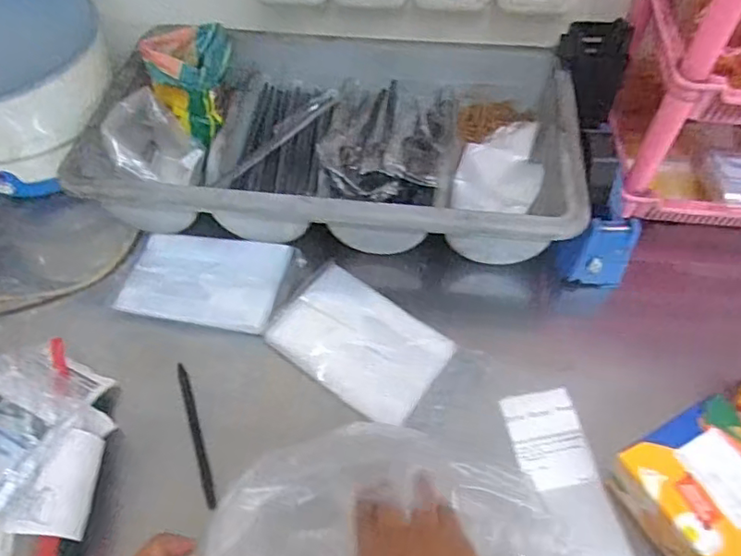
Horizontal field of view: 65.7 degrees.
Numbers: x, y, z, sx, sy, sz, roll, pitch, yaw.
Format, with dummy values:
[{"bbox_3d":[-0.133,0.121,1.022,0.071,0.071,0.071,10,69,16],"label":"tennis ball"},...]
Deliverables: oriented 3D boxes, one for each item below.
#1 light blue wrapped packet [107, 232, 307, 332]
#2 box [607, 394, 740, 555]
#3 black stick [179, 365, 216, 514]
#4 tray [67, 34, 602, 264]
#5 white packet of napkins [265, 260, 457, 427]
[{"bbox_3d":[-0.163,0.000,0.583,0.162,0.014,0.105,7,55,6],"label":"light blue wrapped packet"},{"bbox_3d":[0.251,0.161,0.429,0.111,0.076,0.101,-23,57,-15],"label":"box"},{"bbox_3d":[-0.153,0.135,0.503,0.009,0.014,0.133,-17,56,-11],"label":"black stick"},{"bbox_3d":[-0.035,-0.158,0.634,0.494,0.110,0.272,4,55,4],"label":"tray"},{"bbox_3d":[-0.010,0.058,0.535,0.154,0.012,0.106,31,61,21],"label":"white packet of napkins"}]

